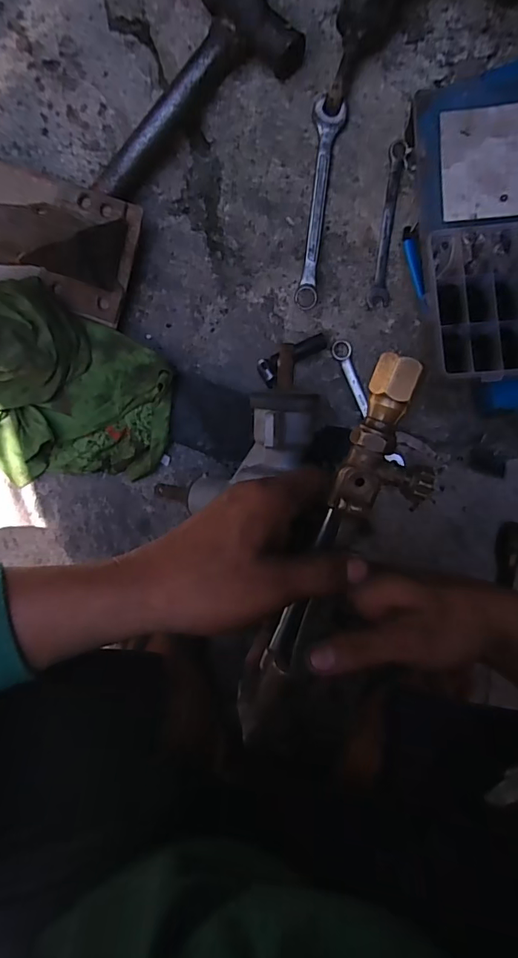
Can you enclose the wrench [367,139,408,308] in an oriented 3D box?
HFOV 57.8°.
[{"bbox_3d":[0.138,-0.267,0.493,0.021,0.010,0.162,8,94,9],"label":"wrench"}]

